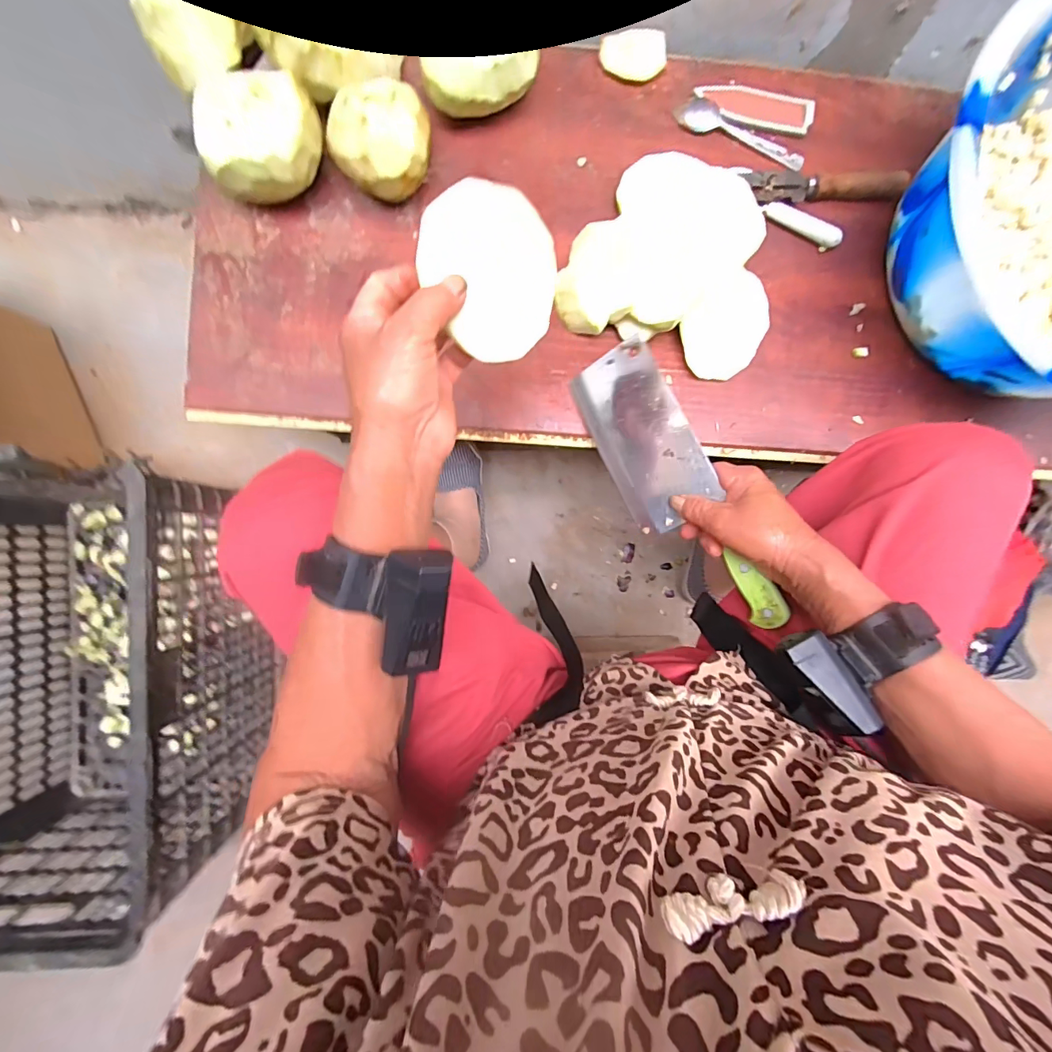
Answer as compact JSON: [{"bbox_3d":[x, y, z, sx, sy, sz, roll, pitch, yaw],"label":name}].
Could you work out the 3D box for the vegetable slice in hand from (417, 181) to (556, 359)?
[{"bbox_3d":[-0.017,-0.157,0.278,0.086,0.004,0.095,-40,122,-15],"label":"vegetable slice in hand"}]

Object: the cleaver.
[{"bbox_3d":[0.142,-0.038,0.417,0.087,0.021,0.284,-36,79,29],"label":"cleaver"}]

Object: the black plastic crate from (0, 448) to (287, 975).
[{"bbox_3d":[-0.542,0.180,0.550,0.337,0.283,0.493,-1,94,-3],"label":"black plastic crate"}]

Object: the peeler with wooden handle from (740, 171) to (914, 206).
[{"bbox_3d":[0.301,-0.344,0.452,0.158,0.018,0.032,-4,95,-3],"label":"peeler with wooden handle"}]

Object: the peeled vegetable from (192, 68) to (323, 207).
[{"bbox_3d":[-0.229,-0.340,0.399,0.090,0.063,0.087,-3,95,-3],"label":"peeled vegetable"}]

